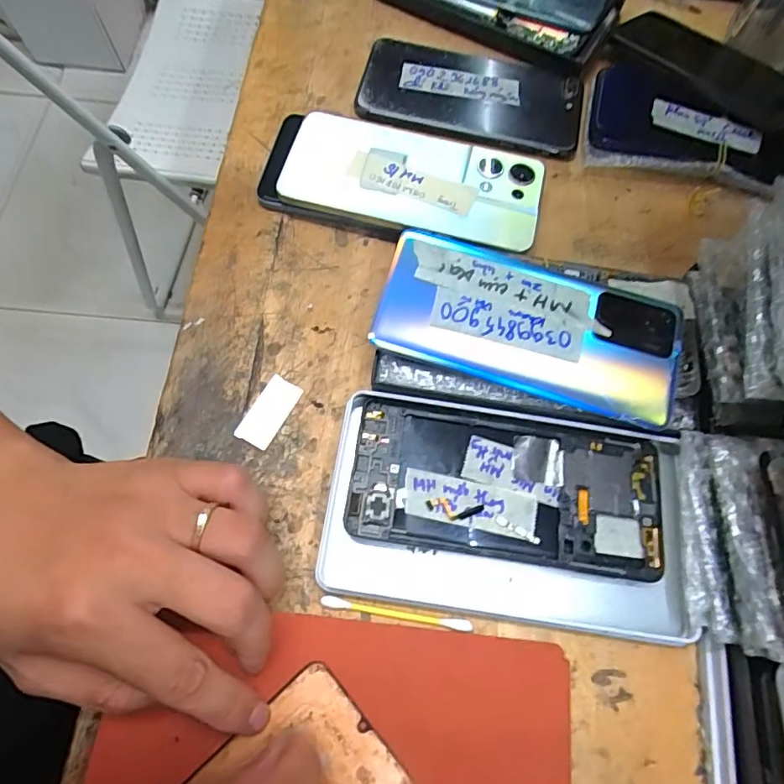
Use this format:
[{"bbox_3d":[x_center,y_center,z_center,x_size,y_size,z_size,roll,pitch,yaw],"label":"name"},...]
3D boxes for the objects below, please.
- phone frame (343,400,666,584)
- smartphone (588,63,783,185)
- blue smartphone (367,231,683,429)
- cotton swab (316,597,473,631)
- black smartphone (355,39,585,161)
[{"bbox_3d":[0.059,0.049,0.264,0.155,0.009,0.070,8,69,2],"label":"phone frame"},{"bbox_3d":[0.195,-0.178,0.341,0.124,0.009,0.063,14,81,2],"label":"smartphone"},{"bbox_3d":[0.073,-0.034,0.275,0.158,0.009,0.073,17,82,2],"label":"blue smartphone"},{"bbox_3d":[0.002,0.105,0.245,0.071,0.004,0.005,9,69,2],"label":"cotton swab"},{"bbox_3d":[0.056,-0.201,0.353,0.150,0.009,0.074,11,78,-3],"label":"black smartphone"}]

